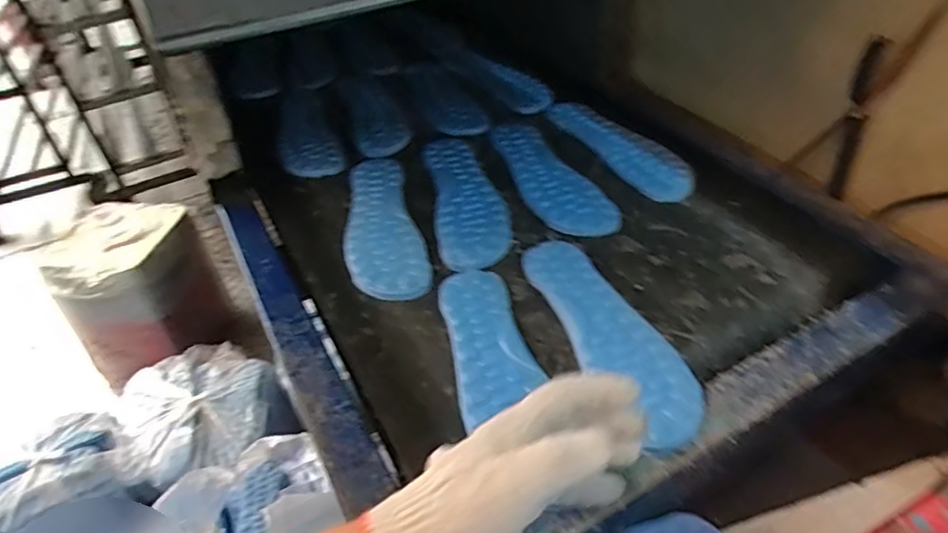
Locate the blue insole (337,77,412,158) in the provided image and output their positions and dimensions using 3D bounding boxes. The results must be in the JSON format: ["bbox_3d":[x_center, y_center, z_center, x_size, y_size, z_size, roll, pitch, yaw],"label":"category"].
[{"bbox_3d":[-0.154,-0.235,0.888,0.077,0.017,0.260,-16,44,-12],"label":"blue insole"}]

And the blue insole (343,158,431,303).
[{"bbox_3d":[-0.109,-0.054,0.676,0.082,0.009,0.252,-12,43,-8],"label":"blue insole"}]

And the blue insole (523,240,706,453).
[{"bbox_3d":[0.118,0.051,0.532,0.076,0.015,0.250,-17,40,-13],"label":"blue insole"}]

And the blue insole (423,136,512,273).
[{"bbox_3d":[-0.009,-0.089,0.707,0.083,0.007,0.262,-8,43,-4],"label":"blue insole"}]

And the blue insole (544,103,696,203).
[{"bbox_3d":[0.189,-0.166,0.773,0.095,0.011,0.255,-22,45,-18],"label":"blue insole"}]

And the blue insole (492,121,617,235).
[{"bbox_3d":[0.087,-0.119,0.736,0.088,0.004,0.260,-16,44,-12],"label":"blue insole"}]

